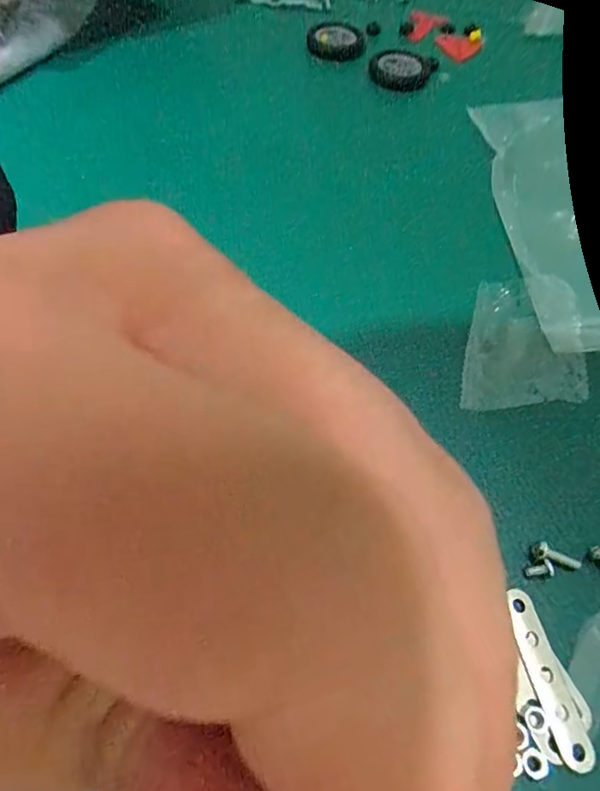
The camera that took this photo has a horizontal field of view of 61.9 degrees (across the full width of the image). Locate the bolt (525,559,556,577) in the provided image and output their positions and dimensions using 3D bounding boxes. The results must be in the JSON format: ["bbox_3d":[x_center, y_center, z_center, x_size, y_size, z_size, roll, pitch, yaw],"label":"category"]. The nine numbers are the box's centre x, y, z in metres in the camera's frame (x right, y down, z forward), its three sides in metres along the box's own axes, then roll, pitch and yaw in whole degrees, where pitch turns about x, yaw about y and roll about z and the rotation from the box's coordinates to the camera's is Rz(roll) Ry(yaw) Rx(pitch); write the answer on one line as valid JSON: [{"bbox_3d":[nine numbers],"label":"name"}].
[{"bbox_3d":[0.081,0.059,0.169,0.009,0.004,0.005,-20,64,13],"label":"bolt"}]

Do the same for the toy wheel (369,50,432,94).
[{"bbox_3d":[0.065,-0.206,0.319,0.039,0.009,0.039,1,63,-2],"label":"toy wheel"}]

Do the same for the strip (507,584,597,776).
[{"bbox_3d":[0.076,0.085,0.152,0.011,0.004,0.048,-11,64,-8],"label":"strip"}]

